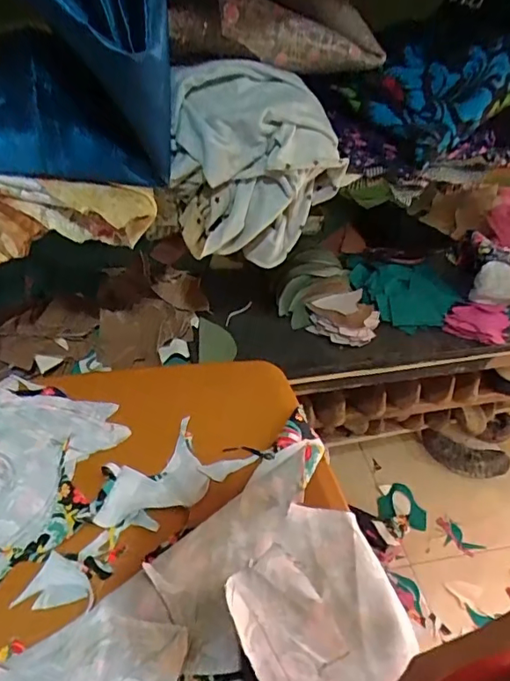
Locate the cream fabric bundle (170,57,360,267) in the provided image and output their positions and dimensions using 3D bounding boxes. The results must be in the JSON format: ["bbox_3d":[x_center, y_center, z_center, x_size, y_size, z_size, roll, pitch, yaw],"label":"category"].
[{"bbox_3d":[0.005,-0.195,0.562,0.194,0.167,0.108,-11,47,-20],"label":"cream fabric bundle"}]

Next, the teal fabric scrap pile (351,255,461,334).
[{"bbox_3d":[0.243,-0.082,0.833,0.174,0.035,0.154,8,43,-1],"label":"teal fabric scrap pile"}]

